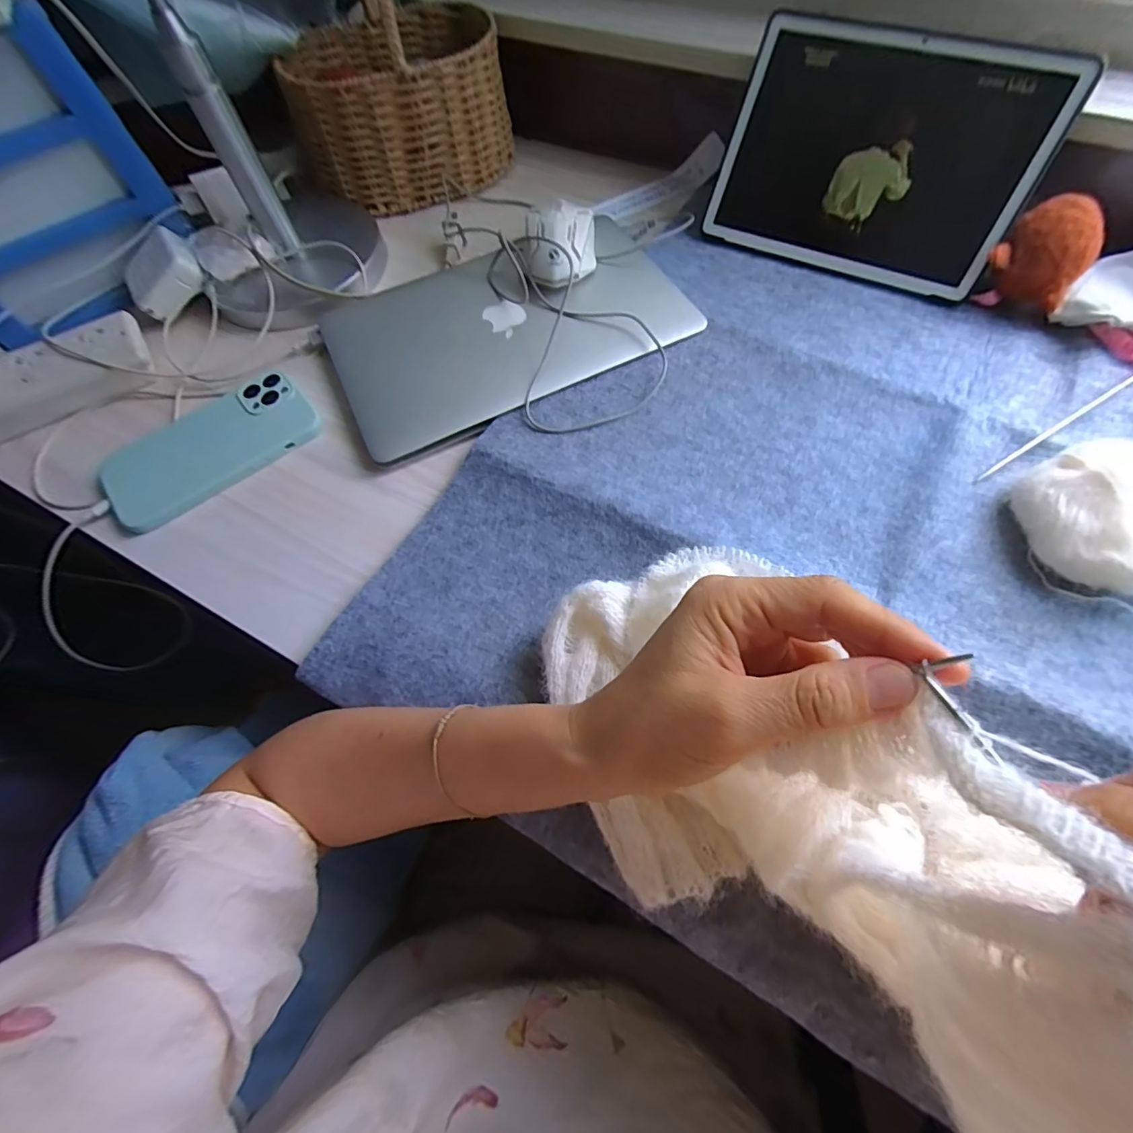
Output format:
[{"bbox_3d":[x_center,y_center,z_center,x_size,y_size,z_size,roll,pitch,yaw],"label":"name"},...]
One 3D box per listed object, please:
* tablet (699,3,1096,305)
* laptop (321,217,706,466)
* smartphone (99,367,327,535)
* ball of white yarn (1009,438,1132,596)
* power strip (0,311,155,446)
[{"bbox_3d":[0.255,-0.340,0.424,0.238,0.159,0.008,27,33,15],"label":"tablet"},{"bbox_3d":[-0.053,-0.218,0.441,0.299,0.023,0.191,-25,66,-8],"label":"laptop"},{"bbox_3d":[-0.291,-0.102,0.411,0.163,0.015,0.083,-36,68,-13],"label":"smartphone"},{"bbox_3d":[0.342,-0.032,0.317,0.092,0.039,0.093,-1,65,3],"label":"ball of white yarn"},{"bbox_3d":[-0.458,-0.153,0.436,0.189,0.035,0.057,-34,67,-12],"label":"power strip"}]

